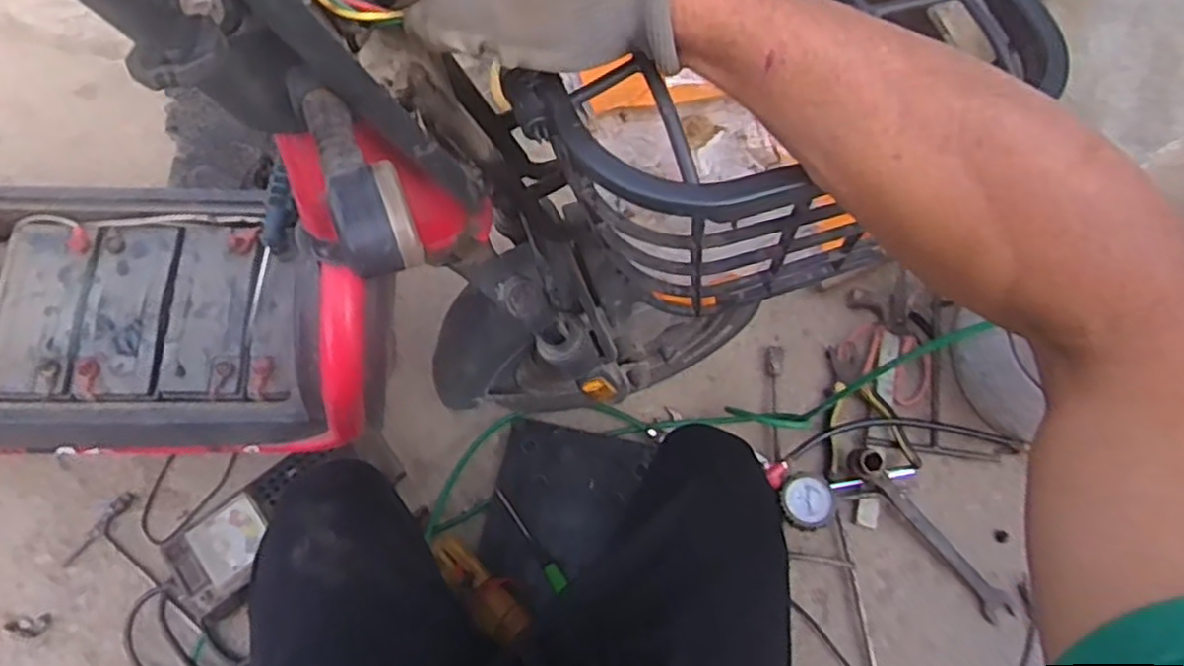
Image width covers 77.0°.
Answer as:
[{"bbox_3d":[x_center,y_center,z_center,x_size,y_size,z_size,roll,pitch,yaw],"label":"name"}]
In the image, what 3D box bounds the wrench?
[{"bbox_3d":[0.447,0.278,0.962,0.038,0.007,0.240,-44,84,-1],"label":"wrench"}]

